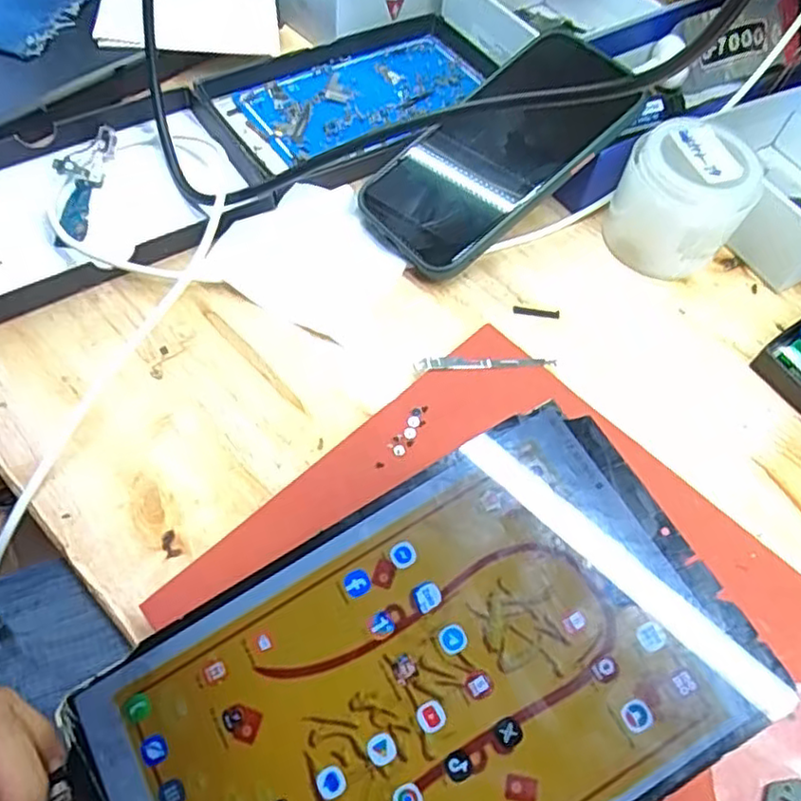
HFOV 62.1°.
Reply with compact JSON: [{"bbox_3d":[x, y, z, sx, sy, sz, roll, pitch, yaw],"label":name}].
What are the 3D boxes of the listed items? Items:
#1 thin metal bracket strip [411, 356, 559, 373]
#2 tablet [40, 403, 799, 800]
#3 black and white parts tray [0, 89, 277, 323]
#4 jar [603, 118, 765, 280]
[{"bbox_3d":[0.039,-0.018,0.308,0.065,0.004,0.007,-3,61,-6],"label":"thin metal bracket strip"},{"bbox_3d":[-0.023,0.120,0.206,0.271,0.015,0.131,-36,72,-7],"label":"tablet"},{"bbox_3d":[-0.169,-0.098,0.339,0.180,0.017,0.108,-27,66,-17],"label":"black and white parts tray"},{"bbox_3d":[0.143,-0.103,0.342,0.061,0.055,0.057,2,60,-3],"label":"jar"}]

